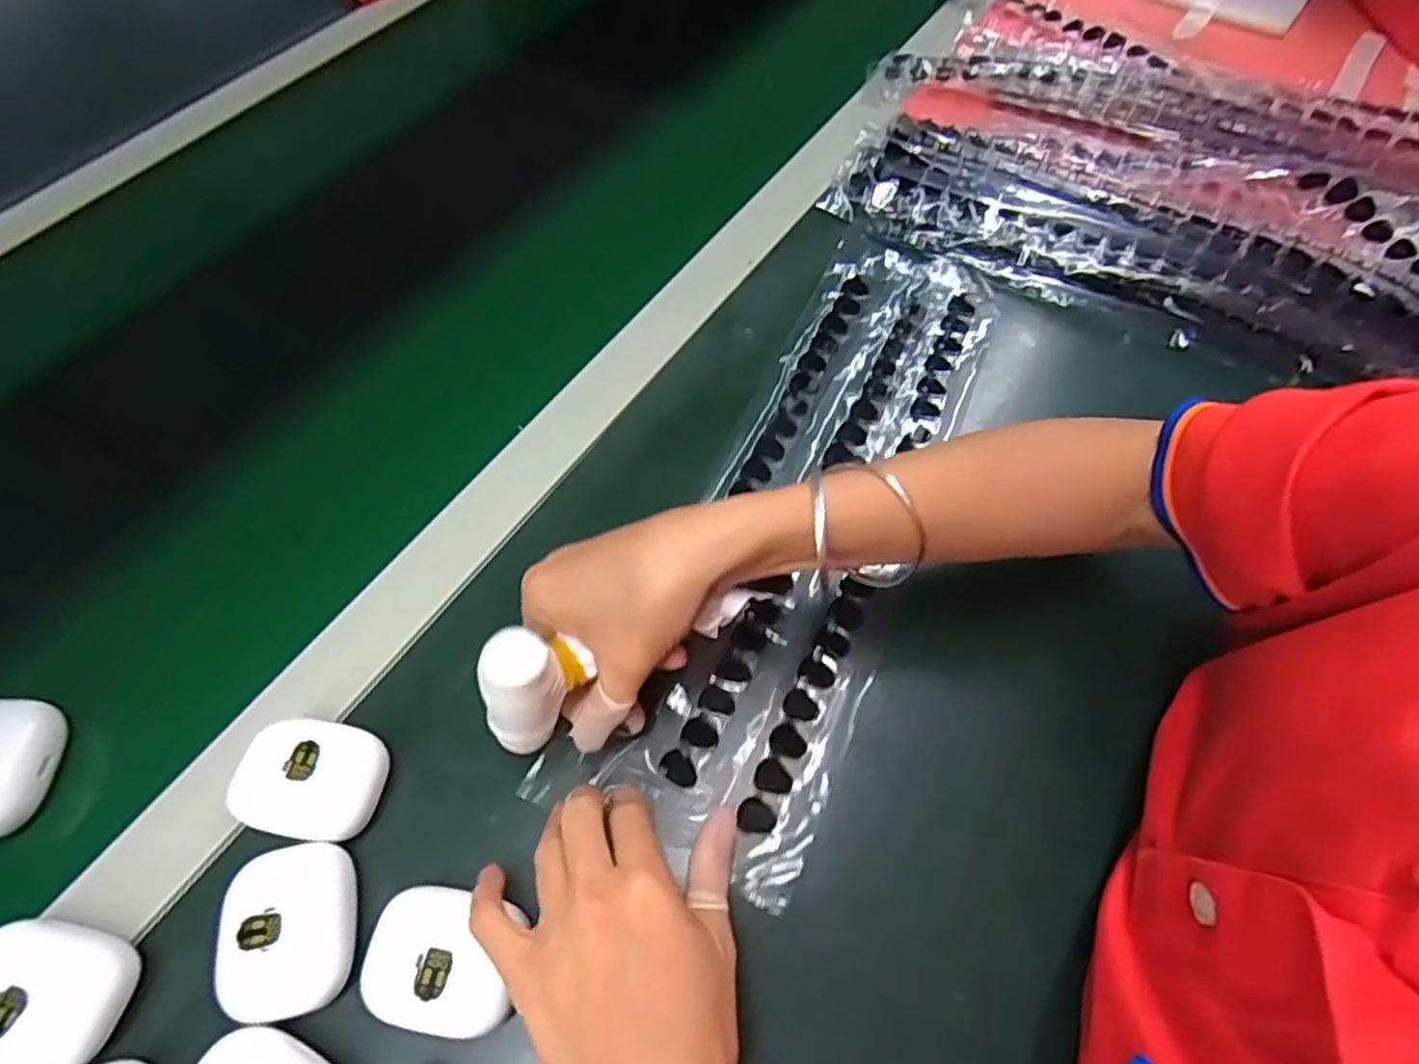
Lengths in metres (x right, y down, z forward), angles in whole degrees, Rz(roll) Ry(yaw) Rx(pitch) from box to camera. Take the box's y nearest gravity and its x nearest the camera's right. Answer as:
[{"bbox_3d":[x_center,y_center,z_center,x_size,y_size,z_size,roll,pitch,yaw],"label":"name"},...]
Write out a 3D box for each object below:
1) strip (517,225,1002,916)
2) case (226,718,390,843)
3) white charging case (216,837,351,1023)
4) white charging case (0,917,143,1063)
[{"bbox_3d":[0.056,-0.024,0.406,0.130,0.011,0.400,20,63,8],"label":"strip"},{"bbox_3d":[-0.171,0.107,0.315,0.054,0.024,0.046,9,61,2],"label":"case"},{"bbox_3d":[-0.165,0.156,0.287,0.045,0.021,0.059,-8,62,-7],"label":"white charging case"},{"bbox_3d":[-0.251,0.175,0.274,0.054,0.022,0.046,10,61,3],"label":"white charging case"}]

